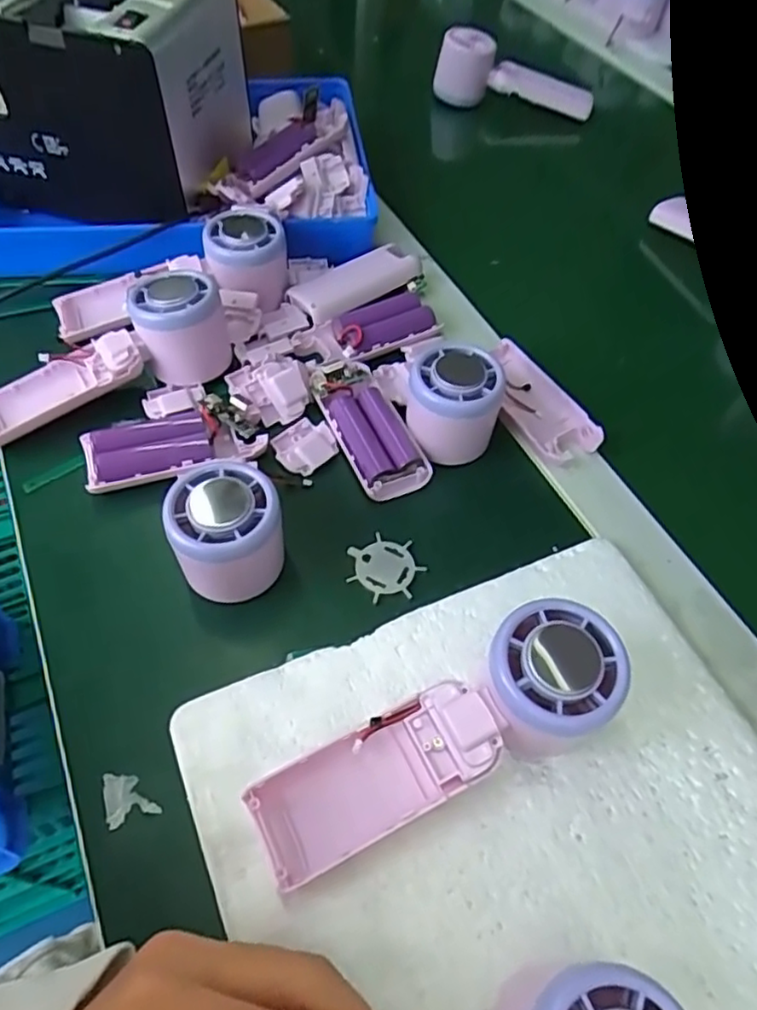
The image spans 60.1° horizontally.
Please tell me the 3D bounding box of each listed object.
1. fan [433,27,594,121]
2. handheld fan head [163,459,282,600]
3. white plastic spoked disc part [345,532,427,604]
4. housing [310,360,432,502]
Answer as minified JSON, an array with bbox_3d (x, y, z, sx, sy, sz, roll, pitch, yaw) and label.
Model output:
[{"bbox_3d":[0.142,-0.445,0.677,0.163,0.057,0.050,6,55,2],"label":"fan"},{"bbox_3d":[-0.078,0.016,0.339,0.055,0.060,0.053,-12,56,-11],"label":"handheld fan head"},{"bbox_3d":[0.003,0.033,0.360,0.040,0.004,0.038,1,55,-1],"label":"white plastic spoked disc part"},{"bbox_3d":[-0.007,-0.051,0.413,0.044,0.019,0.103,-20,58,-15],"label":"housing"}]

